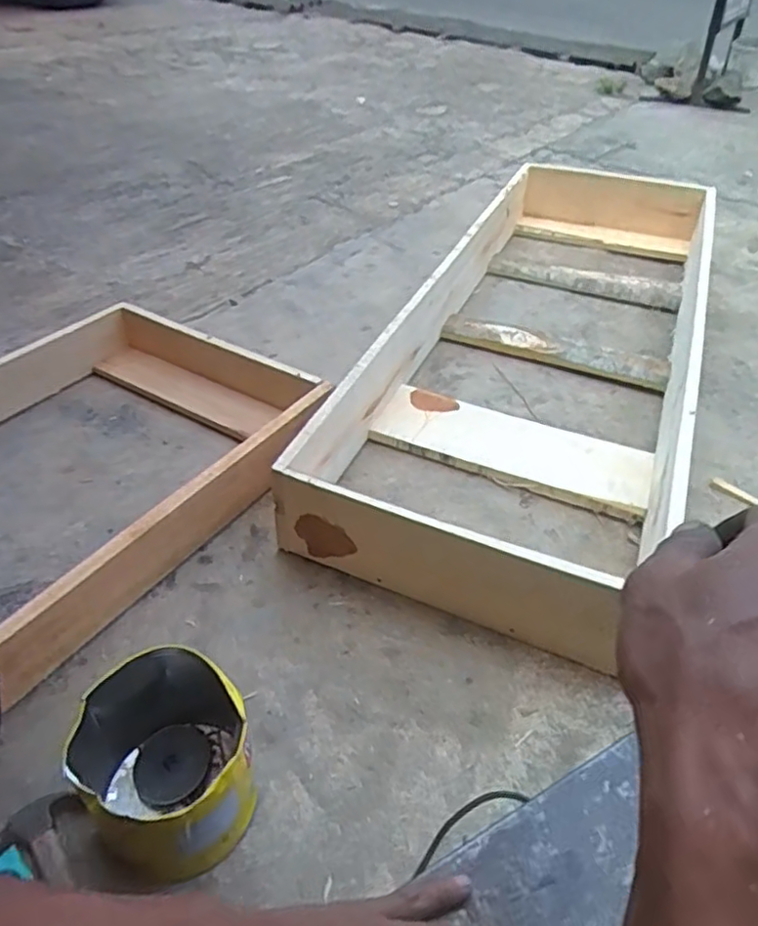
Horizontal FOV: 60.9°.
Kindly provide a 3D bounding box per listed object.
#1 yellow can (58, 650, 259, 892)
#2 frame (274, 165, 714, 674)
[{"bbox_3d":[-0.198,0.284,0.603,0.151,0.153,0.157,1,43,0],"label":"yellow can"},{"bbox_3d":[0.330,-0.253,1.217,0.466,0.166,1.278,17,46,17],"label":"frame"}]

